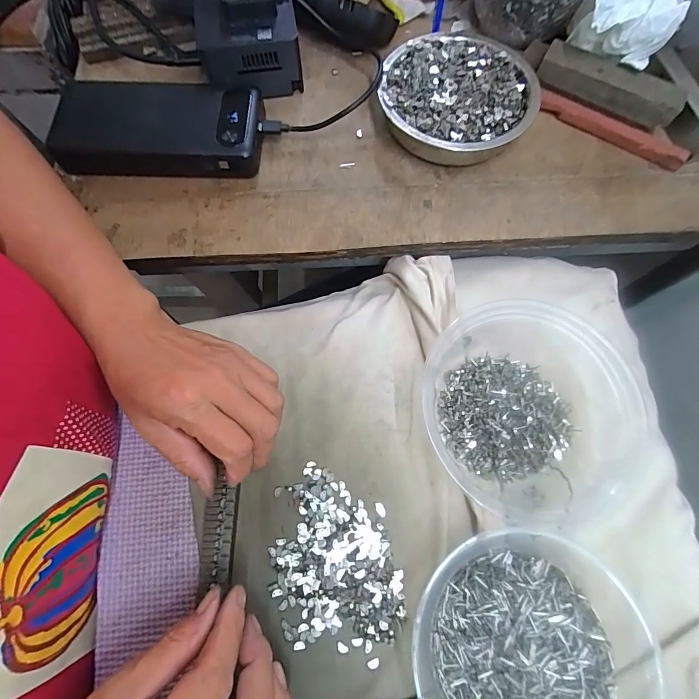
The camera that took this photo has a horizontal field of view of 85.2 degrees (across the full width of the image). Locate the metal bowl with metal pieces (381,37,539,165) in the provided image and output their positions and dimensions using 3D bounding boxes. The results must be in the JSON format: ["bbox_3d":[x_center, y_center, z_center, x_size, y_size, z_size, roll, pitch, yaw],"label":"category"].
[{"bbox_3d":[0.085,-0.197,0.301,0.119,0.030,0.112,0,73,0],"label":"metal bowl with metal pieces"}]

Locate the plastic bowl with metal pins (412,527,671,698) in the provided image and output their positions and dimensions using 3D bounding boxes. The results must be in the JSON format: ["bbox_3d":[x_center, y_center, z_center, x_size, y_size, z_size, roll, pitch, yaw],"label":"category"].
[{"bbox_3d":[0.108,0.173,0.212,0.144,0.043,0.123,29,75,8],"label":"plastic bowl with metal pins"}]

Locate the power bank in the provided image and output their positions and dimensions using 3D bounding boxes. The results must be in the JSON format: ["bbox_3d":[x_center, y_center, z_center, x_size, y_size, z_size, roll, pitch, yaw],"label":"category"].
[{"bbox_3d":[-0.148,-0.173,0.295,0.155,0.026,0.070,2,73,0],"label":"power bank"}]

